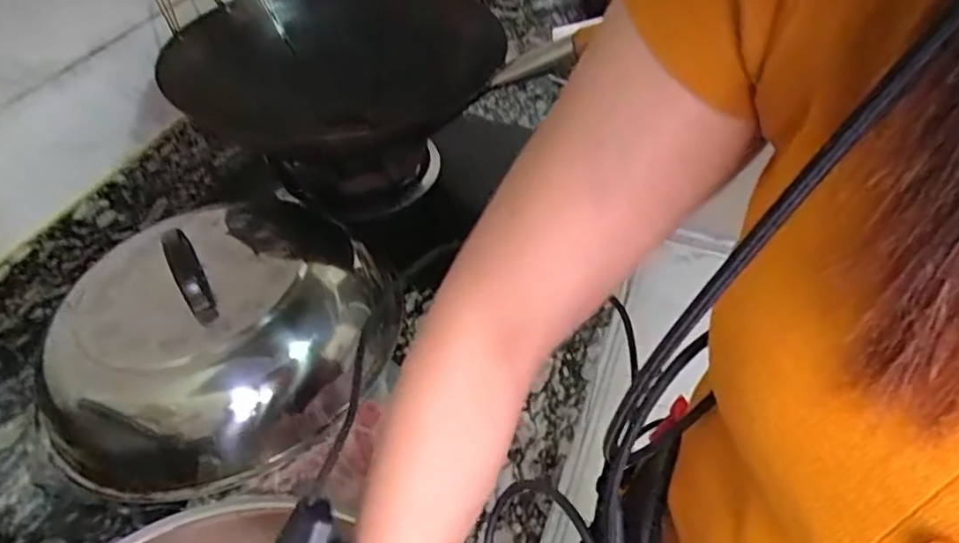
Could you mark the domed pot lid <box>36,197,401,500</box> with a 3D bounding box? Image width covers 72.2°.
[{"bbox_3d":[-0.230,0.048,0.599,0.274,0.108,0.298,0,44,0],"label":"domed pot lid"}]

